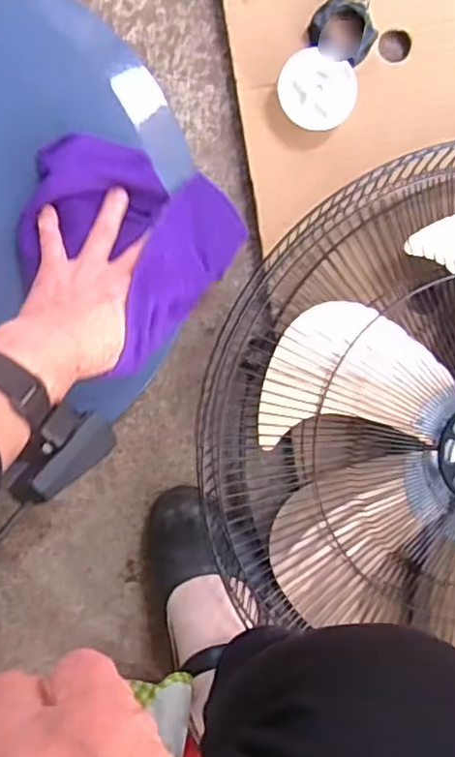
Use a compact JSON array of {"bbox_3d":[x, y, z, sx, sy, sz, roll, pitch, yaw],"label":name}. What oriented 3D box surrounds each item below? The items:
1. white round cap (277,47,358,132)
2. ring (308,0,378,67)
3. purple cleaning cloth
[{"bbox_3d":[0.072,-0.234,0.528,0.063,0.015,0.054,26,97,-4],"label":"white round cap"},{"bbox_3d":[0.096,-0.288,0.531,0.054,0.023,0.045,16,95,-5],"label":"ring"},{"bbox_3d":[-0.082,-0.111,0.498,0.155,0.076,0.149,38,95,-6],"label":"purple cleaning cloth"}]

